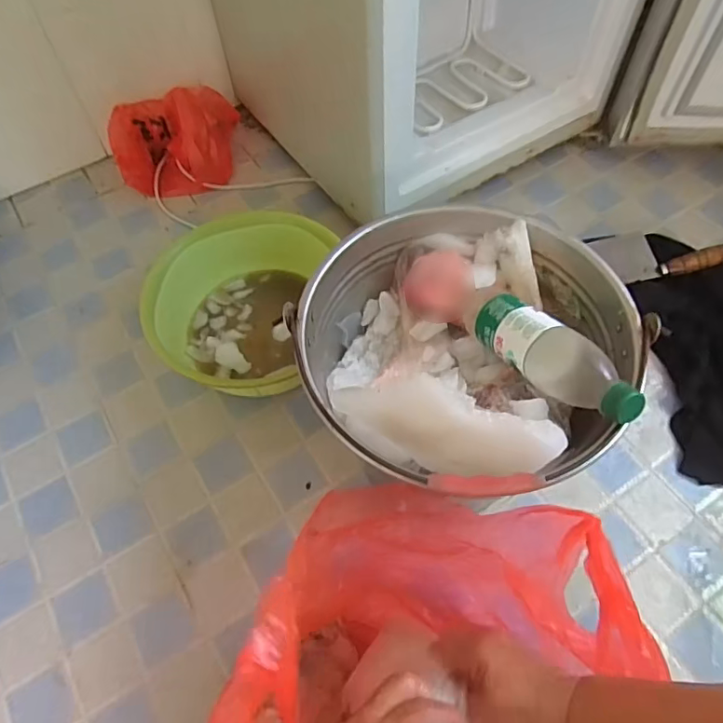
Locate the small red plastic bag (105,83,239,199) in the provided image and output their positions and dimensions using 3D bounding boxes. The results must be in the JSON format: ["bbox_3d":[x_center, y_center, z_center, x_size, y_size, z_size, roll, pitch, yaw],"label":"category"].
[{"bbox_3d":[-0.354,-0.415,1.000,0.211,0.124,0.169,5,59,5],"label":"small red plastic bag"}]

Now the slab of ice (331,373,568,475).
[{"bbox_3d":[0.066,0.057,0.439,0.178,0.113,0.026,14,61,9],"label":"slab of ice"}]

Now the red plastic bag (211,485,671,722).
[{"bbox_3d":[0.058,0.289,0.470,0.270,0.310,0.306,11,60,8],"label":"red plastic bag"}]

